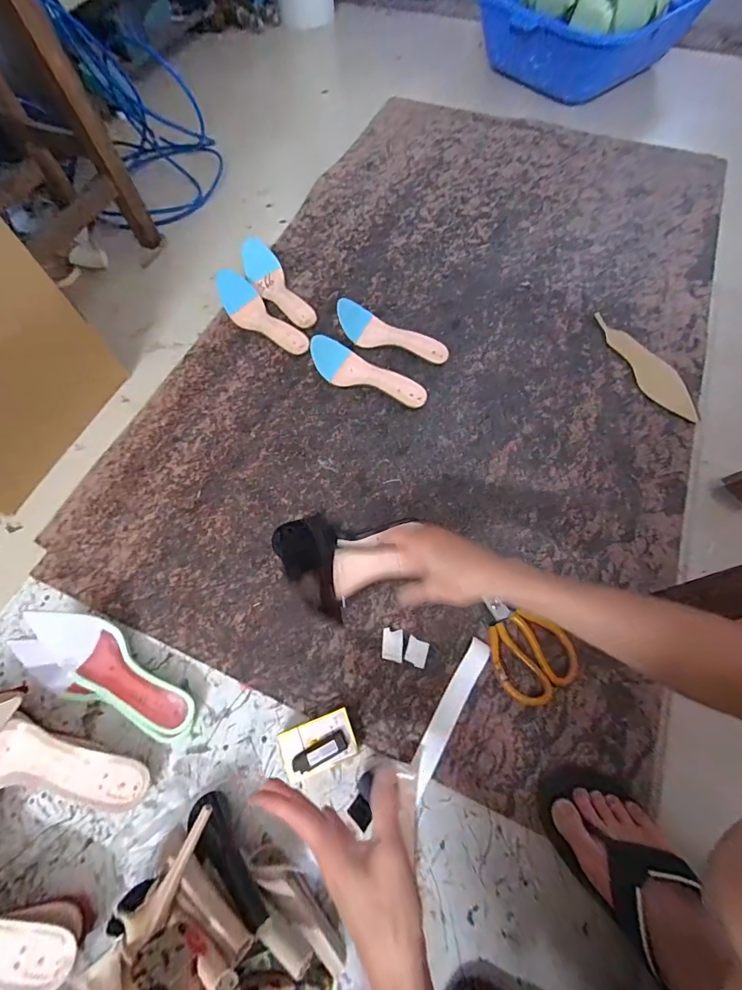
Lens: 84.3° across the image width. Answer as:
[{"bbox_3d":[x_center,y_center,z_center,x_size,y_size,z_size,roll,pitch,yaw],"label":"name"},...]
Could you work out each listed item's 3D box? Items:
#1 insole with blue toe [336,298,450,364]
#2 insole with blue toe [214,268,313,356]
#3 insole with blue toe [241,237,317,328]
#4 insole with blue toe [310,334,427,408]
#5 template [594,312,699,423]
[{"bbox_3d":[0.044,-0.308,0.768,0.214,0.060,0.074,15,67,8],"label":"insole with blue toe"},{"bbox_3d":[-0.224,-0.354,0.803,0.077,0.041,0.238,-39,71,-15],"label":"insole with blue toe"},{"bbox_3d":[-0.194,-0.428,0.837,0.075,0.051,0.236,-29,68,-11],"label":"insole with blue toe"},{"bbox_3d":[-0.001,-0.224,0.733,0.214,0.063,0.074,16,67,8],"label":"insole with blue toe"},{"bbox_3d":[0.506,-0.241,0.751,0.074,0.009,0.260,-17,66,-6],"label":"template"}]

